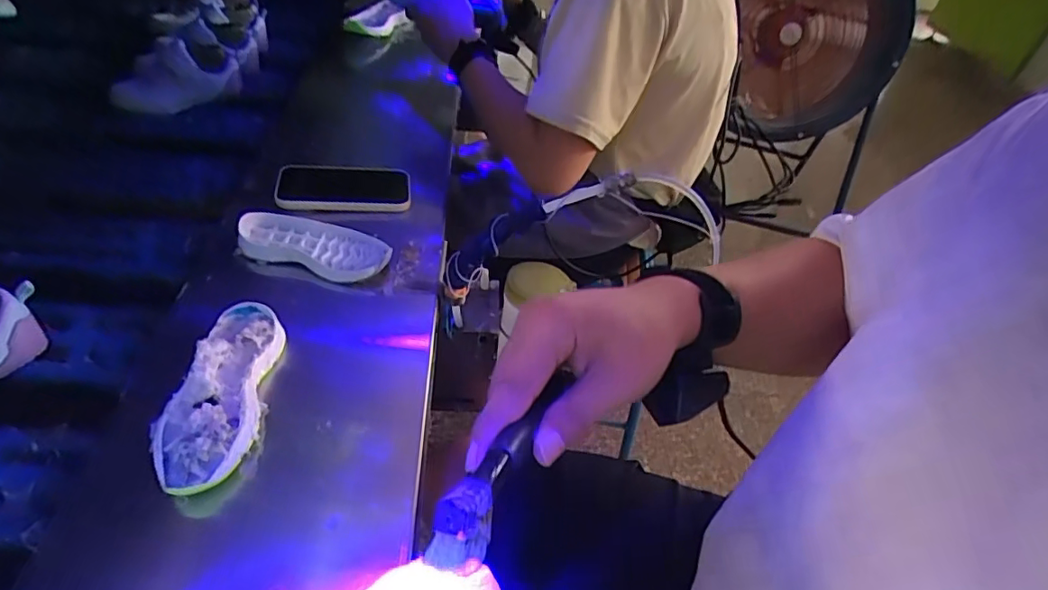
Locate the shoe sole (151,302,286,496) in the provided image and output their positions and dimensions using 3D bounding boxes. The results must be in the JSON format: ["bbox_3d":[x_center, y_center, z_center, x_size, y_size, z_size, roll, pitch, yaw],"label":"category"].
[{"bbox_3d":[-0.243,0.071,0.445,0.074,0.035,0.175,5,45,-10],"label":"shoe sole"}]

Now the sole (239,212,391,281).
[{"bbox_3d":[-0.221,-0.052,0.599,0.162,0.031,0.073,17,44,2],"label":"sole"}]

